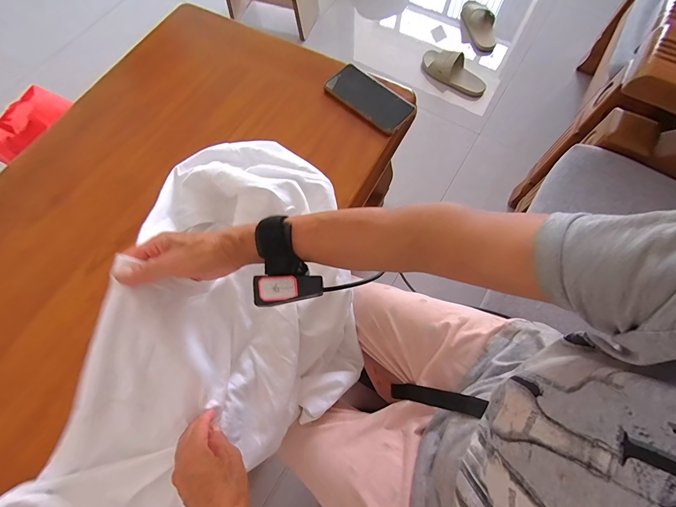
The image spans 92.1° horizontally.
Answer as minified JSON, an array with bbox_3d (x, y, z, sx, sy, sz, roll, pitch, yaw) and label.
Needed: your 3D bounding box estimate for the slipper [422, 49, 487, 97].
[{"bbox_3d":[0.413,-0.650,1.150,0.251,0.092,0.084,34,74,13],"label":"slipper"}]

